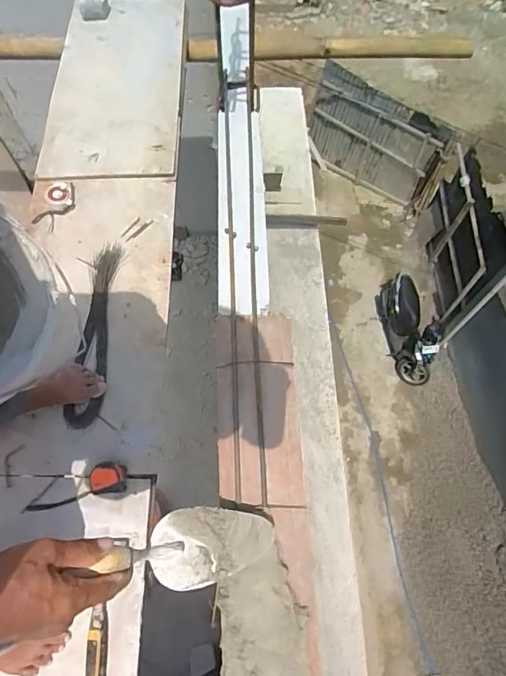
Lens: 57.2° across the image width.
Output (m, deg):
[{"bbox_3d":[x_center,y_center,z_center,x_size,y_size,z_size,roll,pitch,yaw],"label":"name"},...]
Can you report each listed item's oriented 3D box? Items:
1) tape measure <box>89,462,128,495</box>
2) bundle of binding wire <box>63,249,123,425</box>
[{"bbox_3d":[-0.292,0.279,0.931,0.075,0.034,0.070,2,66,0],"label":"tape measure"},{"bbox_3d":[-0.359,-0.020,1.076,0.082,0.018,0.453,4,66,1],"label":"bundle of binding wire"}]

